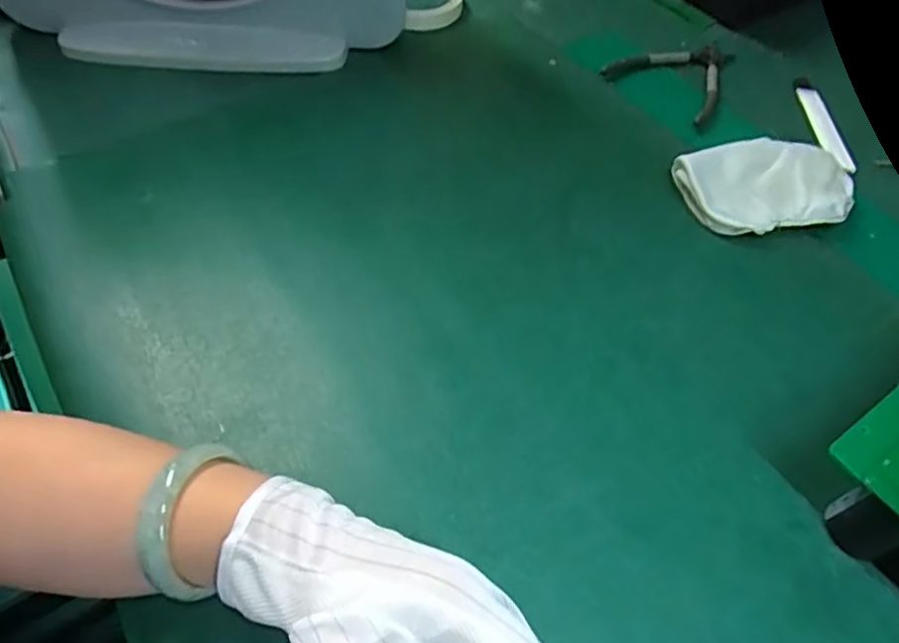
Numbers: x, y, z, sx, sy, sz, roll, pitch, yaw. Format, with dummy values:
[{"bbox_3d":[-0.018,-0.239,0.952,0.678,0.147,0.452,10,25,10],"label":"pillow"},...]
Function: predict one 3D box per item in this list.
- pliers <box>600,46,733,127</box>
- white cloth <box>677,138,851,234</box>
[{"bbox_3d":[0.228,-0.247,0.603,0.106,0.010,0.135,36,60,21],"label":"pliers"},{"bbox_3d":[0.251,-0.108,0.494,0.127,0.024,0.086,-8,55,-9],"label":"white cloth"}]

